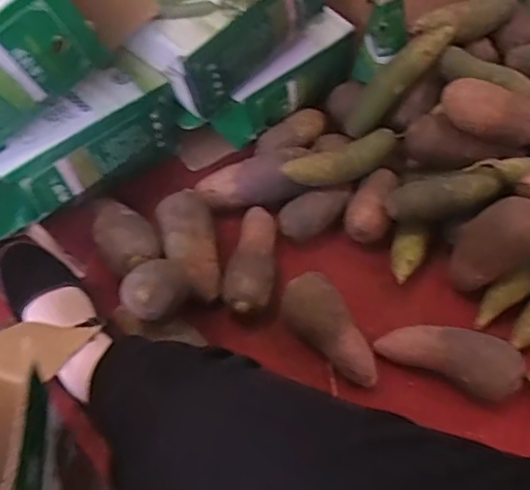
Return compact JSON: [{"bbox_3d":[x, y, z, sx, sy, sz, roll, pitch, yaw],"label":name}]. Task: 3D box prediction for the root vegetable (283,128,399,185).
[{"bbox_3d":[0.123,-0.131,0.858,0.202,0.043,0.049,-22,61,-19],"label":"root vegetable"}]

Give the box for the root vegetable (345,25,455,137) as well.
[{"bbox_3d":[0.218,-0.267,0.918,0.049,0.211,0.044,9,50,-35],"label":"root vegetable"}]

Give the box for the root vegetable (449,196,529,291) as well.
[{"bbox_3d":[0.326,-0.007,0.795,0.094,0.151,0.072,51,33,-1],"label":"root vegetable"}]

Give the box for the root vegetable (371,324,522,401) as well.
[{"bbox_3d":[0.244,0.148,0.753,0.181,0.063,0.073,20,57,8],"label":"root vegetable"}]

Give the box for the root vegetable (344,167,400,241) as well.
[{"bbox_3d":[0.168,-0.062,0.873,0.068,0.050,0.116,24,58,11],"label":"root vegetable"}]

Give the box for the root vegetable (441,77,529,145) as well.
[{"bbox_3d":[0.341,-0.205,0.850,0.154,0.071,0.072,15,55,-14],"label":"root vegetable"}]

